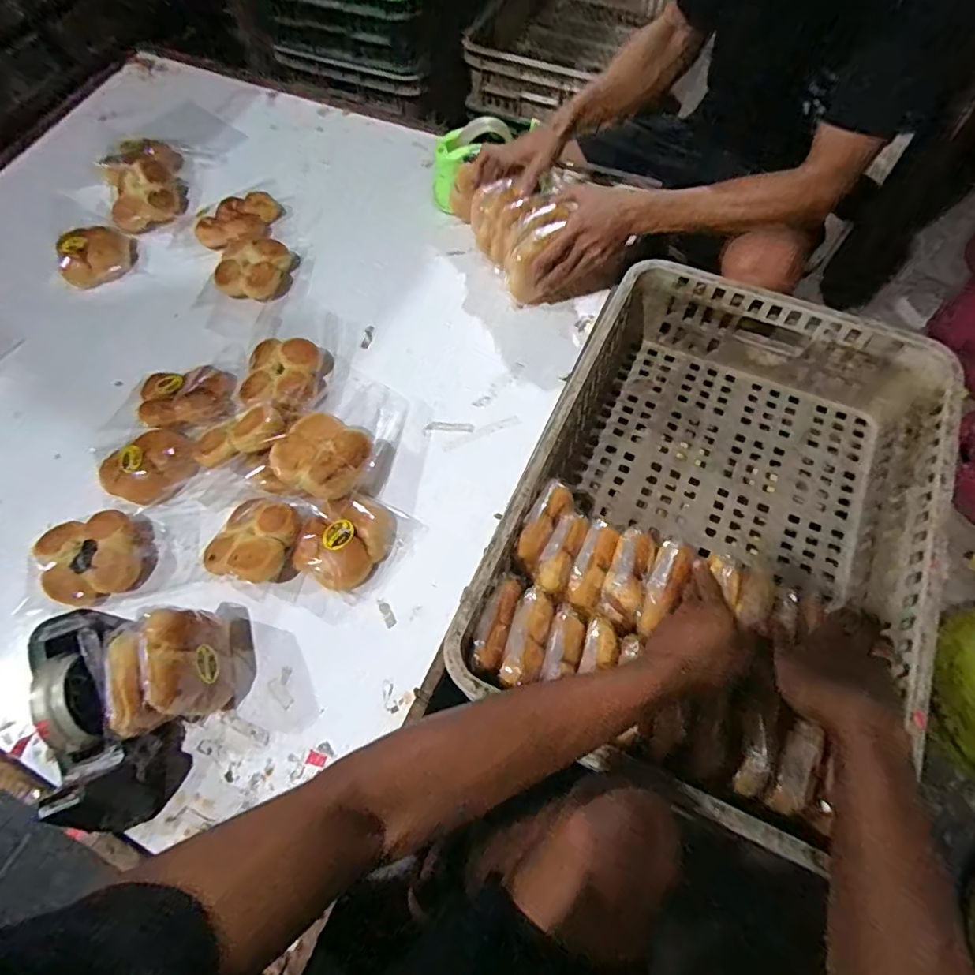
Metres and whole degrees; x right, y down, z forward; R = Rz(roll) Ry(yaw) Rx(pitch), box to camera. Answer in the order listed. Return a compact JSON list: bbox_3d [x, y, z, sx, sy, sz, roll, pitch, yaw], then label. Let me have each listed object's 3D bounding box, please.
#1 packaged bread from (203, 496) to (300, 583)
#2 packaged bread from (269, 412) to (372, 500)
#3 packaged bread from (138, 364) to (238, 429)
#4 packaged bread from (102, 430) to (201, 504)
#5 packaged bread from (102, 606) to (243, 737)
[{"bbox_3d":[-0.284,0.063,0.661,0.101,0.039,0.105,0,64,1],"label":"packaged bread"},{"bbox_3d":[-0.205,-0.035,0.668,0.101,0.042,0.101,25,61,-2],"label":"packaged bread"},{"bbox_3d":[-0.425,-0.126,0.748,0.126,0.041,0.086,-6,64,-2],"label":"packaged bread"},{"bbox_3d":[-0.453,-0.028,0.721,0.119,0.035,0.089,-36,68,-16],"label":"packaged bread"},{"bbox_3d":[-0.330,0.196,0.577,0.103,0.096,0.115,-14,64,-6],"label":"packaged bread"}]

